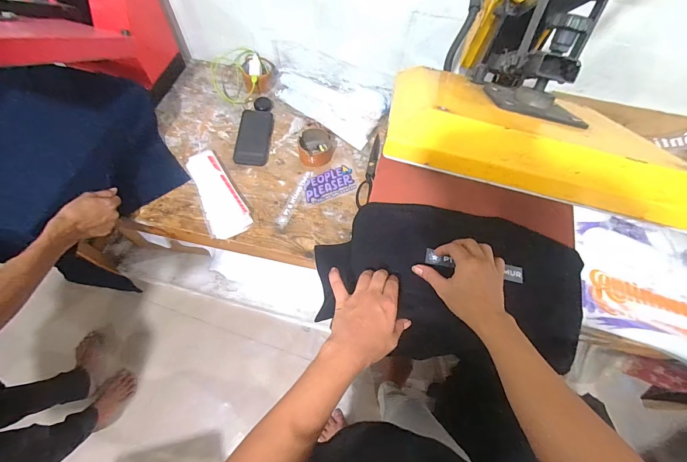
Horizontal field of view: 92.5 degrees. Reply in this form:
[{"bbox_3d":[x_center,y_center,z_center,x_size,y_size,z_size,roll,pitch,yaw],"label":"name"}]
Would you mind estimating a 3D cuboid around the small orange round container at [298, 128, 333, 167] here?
[{"bbox_3d":[-0.070,-0.210,0.823,0.087,0.049,0.077,-5,64,-6],"label":"small orange round container"}]

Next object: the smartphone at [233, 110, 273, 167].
[{"bbox_3d":[-0.230,-0.246,0.852,0.083,0.017,0.165,3,64,-1],"label":"smartphone"}]

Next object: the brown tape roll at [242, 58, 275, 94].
[{"bbox_3d":[-0.240,-0.431,0.911,0.086,0.043,0.091,1,64,-2],"label":"brown tape roll"}]

